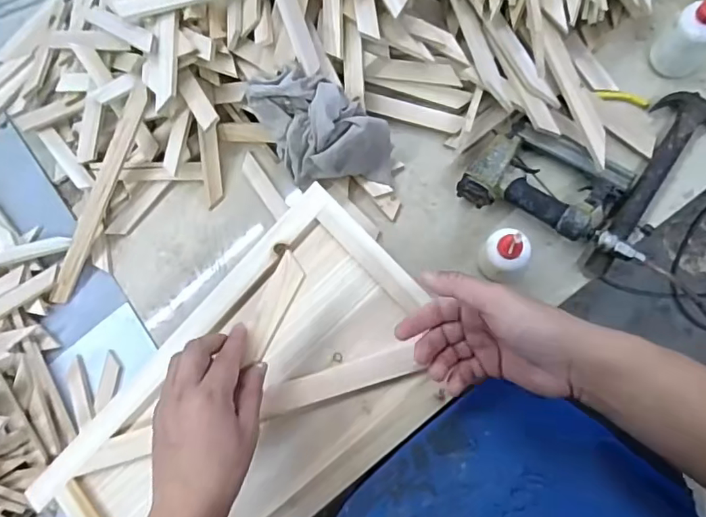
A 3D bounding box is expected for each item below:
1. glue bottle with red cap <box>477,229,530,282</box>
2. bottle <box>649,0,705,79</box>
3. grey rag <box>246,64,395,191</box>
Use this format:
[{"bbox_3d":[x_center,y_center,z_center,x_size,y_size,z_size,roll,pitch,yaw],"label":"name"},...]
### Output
[{"bbox_3d":[0.196,-0.006,0.644,0.056,0.124,0.055,20,85,12],"label":"glue bottle with red cap"},{"bbox_3d":[0.439,-0.284,0.639,0.064,0.136,0.066,-30,78,4],"label":"bottle"},{"bbox_3d":[-0.043,-0.179,0.707,0.186,0.135,0.139,-6,80,8],"label":"grey rag"}]

